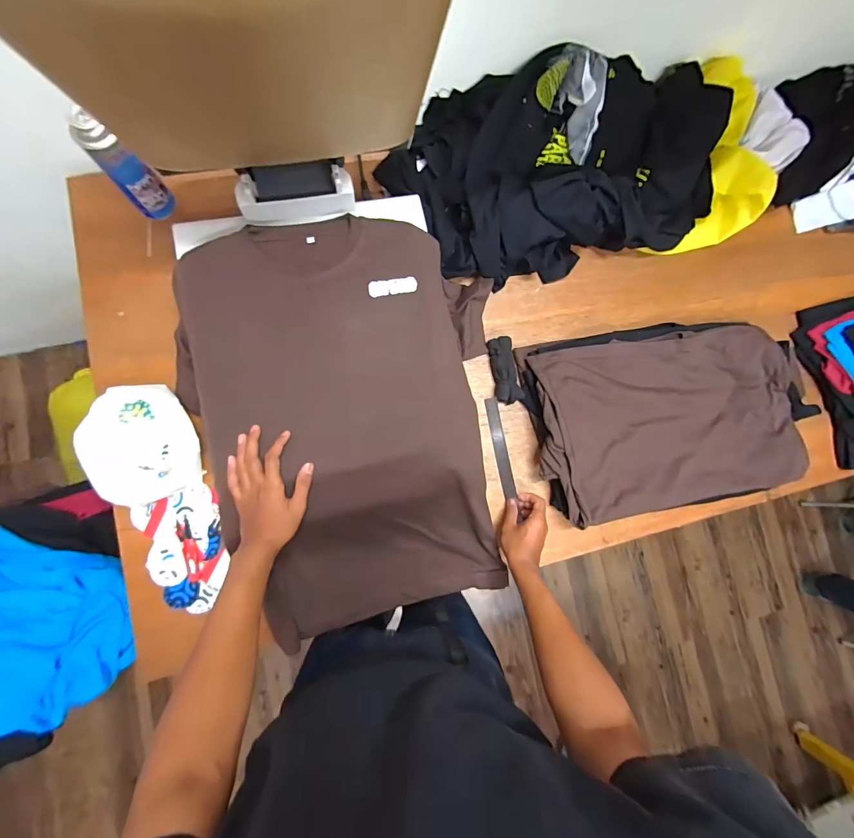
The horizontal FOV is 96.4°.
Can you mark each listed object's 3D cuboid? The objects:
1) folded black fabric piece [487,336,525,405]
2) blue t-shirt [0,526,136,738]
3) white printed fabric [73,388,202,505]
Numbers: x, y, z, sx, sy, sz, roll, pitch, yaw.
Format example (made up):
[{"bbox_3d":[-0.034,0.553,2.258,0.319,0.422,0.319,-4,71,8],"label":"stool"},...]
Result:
[{"bbox_3d":[0.150,-0.094,0.732,0.047,0.030,0.127,-7,85,-9],"label":"folded black fabric piece"},{"bbox_3d":[-0.800,0.405,0.701,0.440,0.065,0.386,-9,85,-9],"label":"blue t-shirt"},{"bbox_3d":[-0.477,0.042,0.637,0.157,0.026,0.190,-22,90,-28],"label":"white printed fabric"}]

